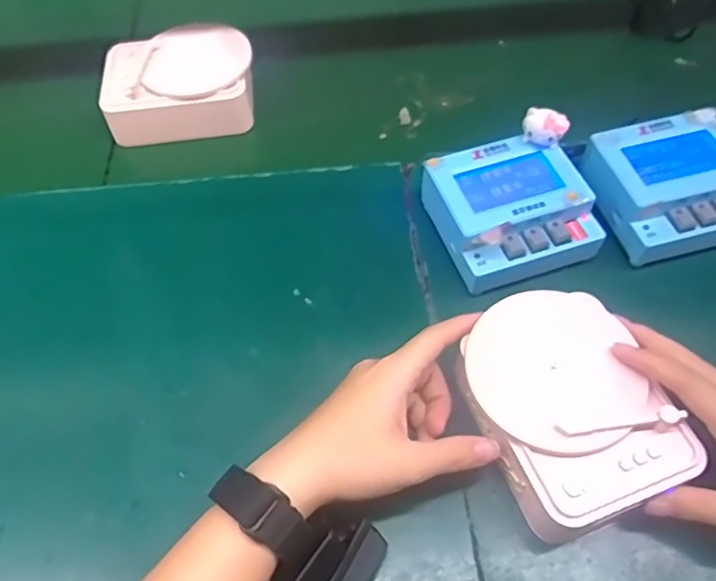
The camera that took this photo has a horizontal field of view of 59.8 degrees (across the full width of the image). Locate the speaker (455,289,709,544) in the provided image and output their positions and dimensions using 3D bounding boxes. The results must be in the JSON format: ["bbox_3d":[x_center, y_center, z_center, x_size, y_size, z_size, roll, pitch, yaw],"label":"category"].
[{"bbox_3d":[0.119,0.069,0.369,0.102,0.046,0.130,-20,57,-11],"label":"speaker"}]

